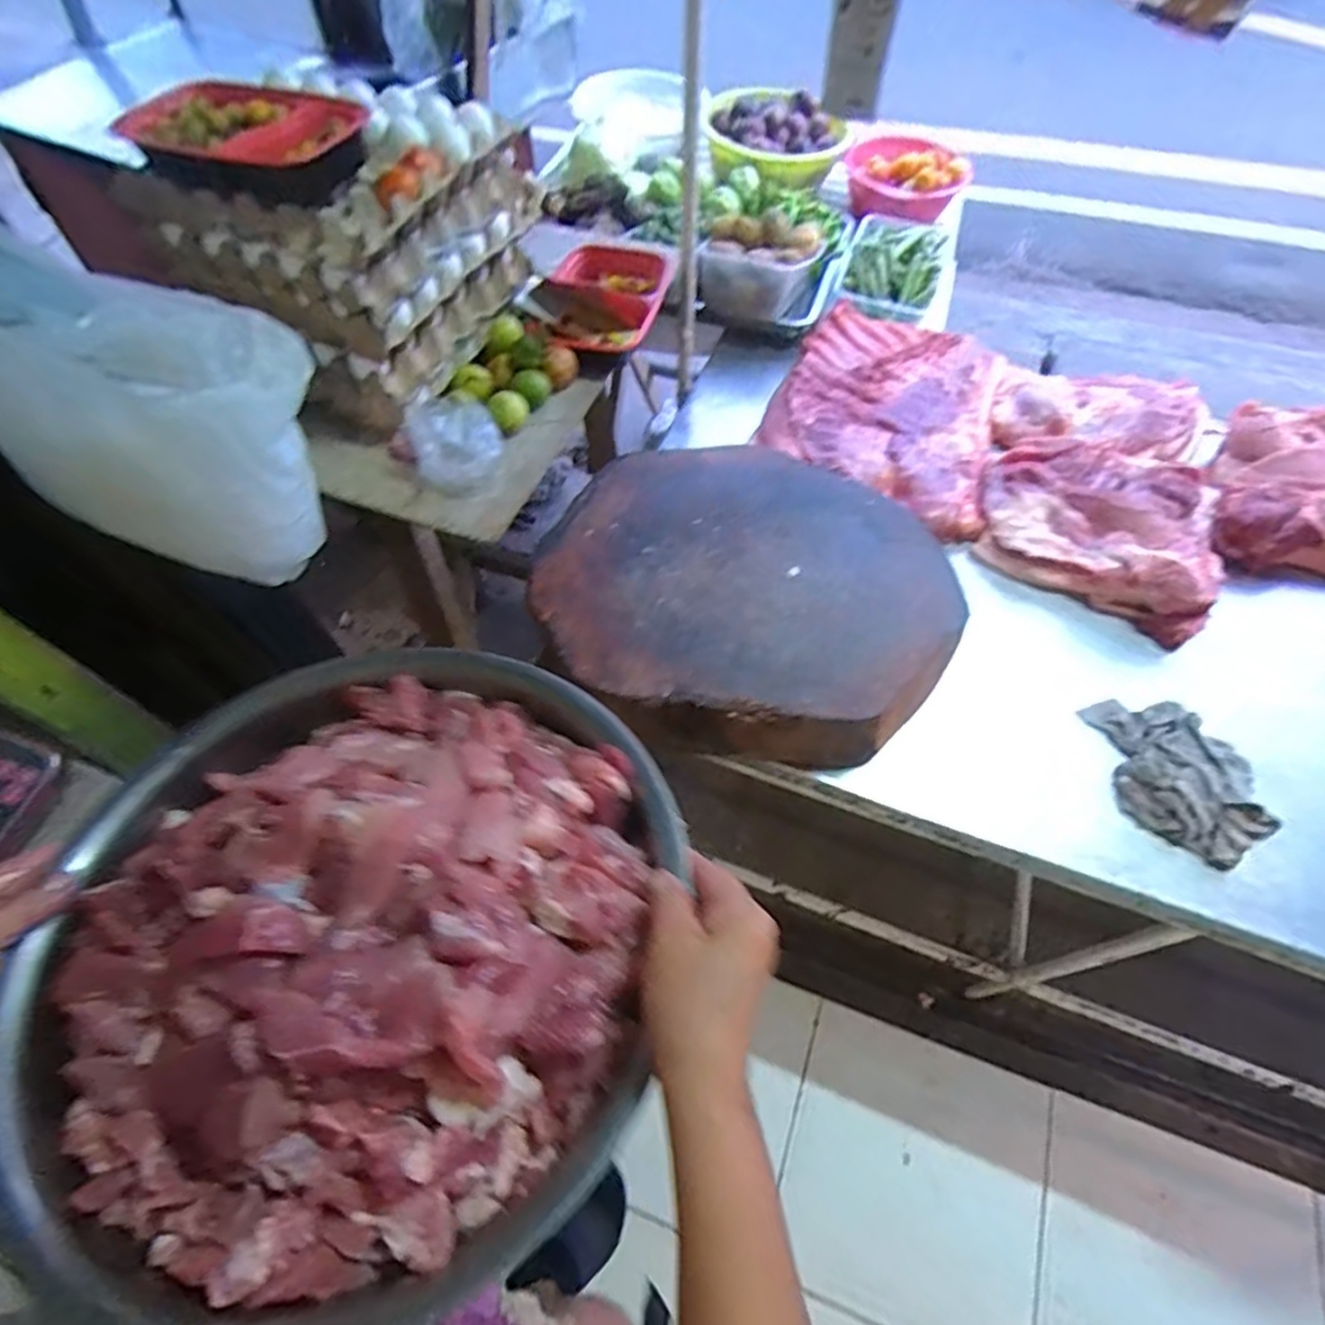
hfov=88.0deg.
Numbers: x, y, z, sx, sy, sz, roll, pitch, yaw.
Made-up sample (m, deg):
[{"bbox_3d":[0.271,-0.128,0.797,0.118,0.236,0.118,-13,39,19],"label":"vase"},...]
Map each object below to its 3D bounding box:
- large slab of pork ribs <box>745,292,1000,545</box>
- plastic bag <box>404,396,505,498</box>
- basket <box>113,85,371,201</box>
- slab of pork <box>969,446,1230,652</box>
[{"bbox_3d":[0.325,-0.358,0.980,0.320,0.049,0.366,22,63,12],"label":"large slab of pork ribs"},{"bbox_3d":[-0.224,-0.238,0.743,0.091,0.073,0.101,-19,62,-9],"label":"plastic bag"},{"bbox_3d":[-0.407,-0.505,0.663,0.227,0.049,0.152,30,63,17],"label":"basket"},{"bbox_3d":[0.556,-0.181,0.874,0.285,0.075,0.225,30,66,16],"label":"slab of pork"}]

